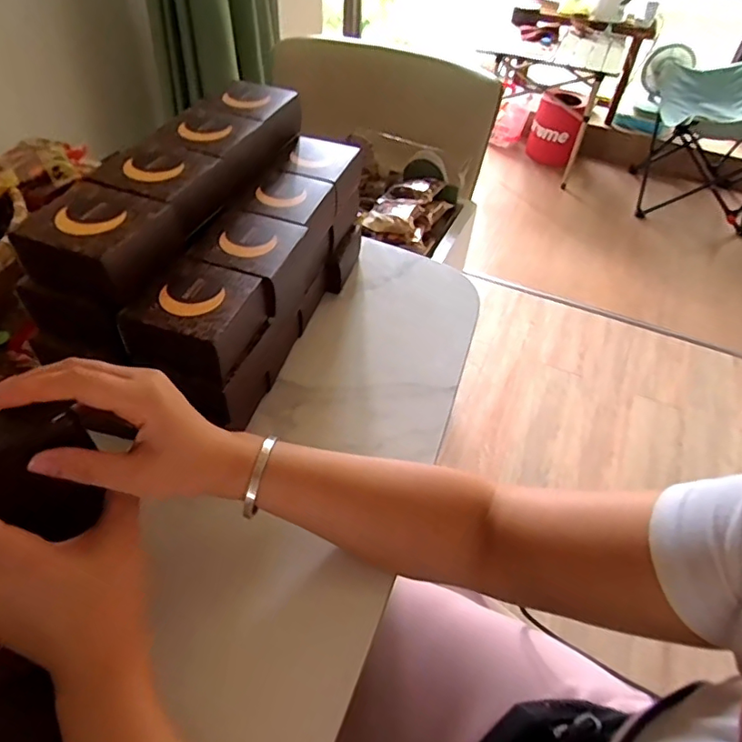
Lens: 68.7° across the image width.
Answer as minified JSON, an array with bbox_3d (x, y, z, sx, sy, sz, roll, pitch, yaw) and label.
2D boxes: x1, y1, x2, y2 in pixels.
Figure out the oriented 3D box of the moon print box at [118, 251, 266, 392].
[{"bbox_3d":[-0.142,-0.043,0.459,0.088,0.055,0.095,16,49,11],"label":"moon print box"}]

